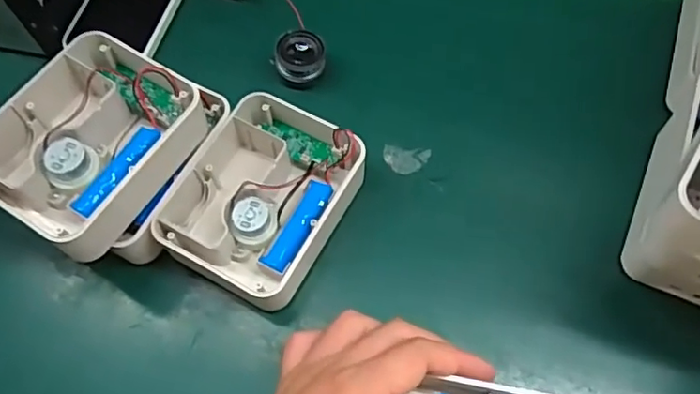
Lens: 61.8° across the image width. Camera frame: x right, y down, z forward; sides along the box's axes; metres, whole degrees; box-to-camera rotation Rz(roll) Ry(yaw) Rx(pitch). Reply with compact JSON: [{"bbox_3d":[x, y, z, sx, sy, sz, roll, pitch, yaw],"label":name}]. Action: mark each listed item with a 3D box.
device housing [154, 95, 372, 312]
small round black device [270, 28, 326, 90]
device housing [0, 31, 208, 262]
[{"bbox_3d":[-0.057,-0.001,0.402,0.097,0.049,0.136,26,68,14],"label":"device housing"},{"bbox_3d":[-0.039,-0.106,0.455,0.031,0.032,0.036,40,72,19],"label":"small round black device"},{"bbox_3d":[-0.161,-0.034,0.370,0.104,0.045,0.131,26,68,15],"label":"device housing"}]

